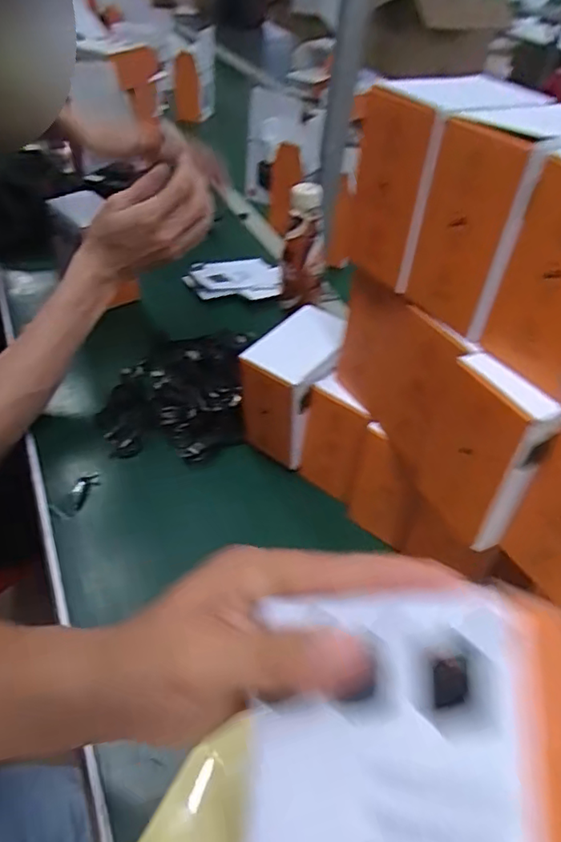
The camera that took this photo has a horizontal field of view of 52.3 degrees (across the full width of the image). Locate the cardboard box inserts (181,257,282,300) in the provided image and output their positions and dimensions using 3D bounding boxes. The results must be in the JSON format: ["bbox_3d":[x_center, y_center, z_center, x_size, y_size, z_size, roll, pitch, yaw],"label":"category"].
[{"bbox_3d":[-0.064,-0.202,0.810,0.138,0.017,0.099,-6,42,-14],"label":"cardboard box inserts"}]

